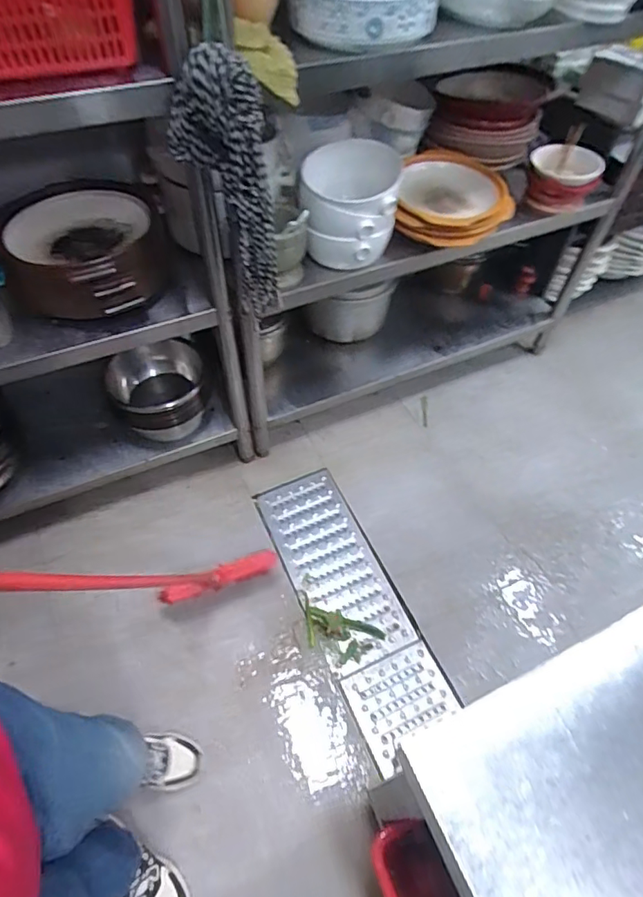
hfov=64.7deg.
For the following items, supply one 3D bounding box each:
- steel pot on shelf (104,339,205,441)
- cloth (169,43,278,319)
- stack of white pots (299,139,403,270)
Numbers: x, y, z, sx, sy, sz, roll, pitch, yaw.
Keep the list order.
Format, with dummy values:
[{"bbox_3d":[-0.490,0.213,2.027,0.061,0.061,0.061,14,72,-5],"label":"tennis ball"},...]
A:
[{"bbox_3d":[-0.437,-0.141,1.381,0.249,0.219,0.200,-7,55,-7],"label":"steel pot on shelf"},{"bbox_3d":[-0.165,-0.413,0.883,0.154,0.437,0.070,0,54,-1],"label":"cloth"},{"bbox_3d":[0.065,-0.559,1.177,0.214,0.173,0.255,-1,54,-2],"label":"stack of white pots"}]

